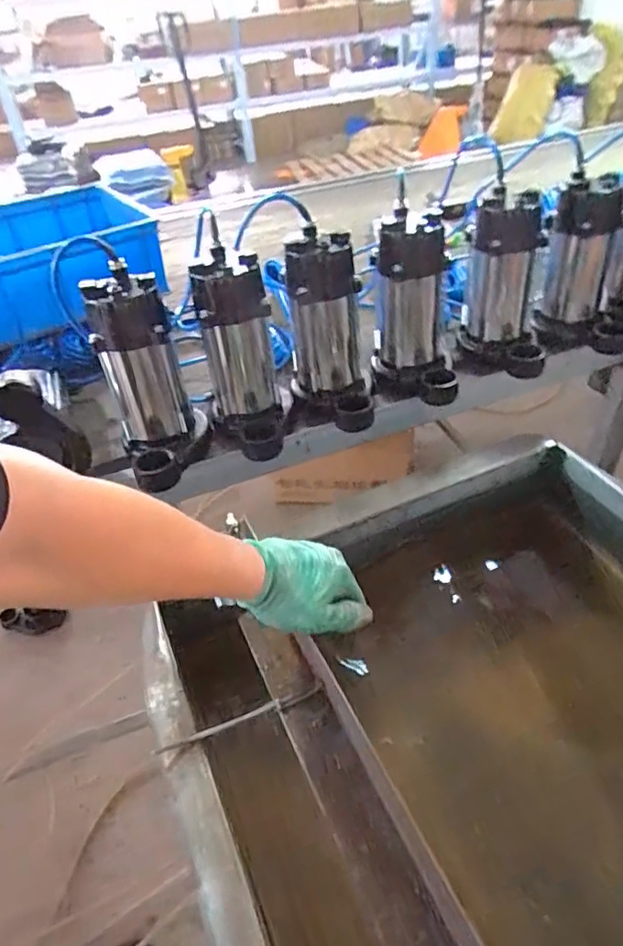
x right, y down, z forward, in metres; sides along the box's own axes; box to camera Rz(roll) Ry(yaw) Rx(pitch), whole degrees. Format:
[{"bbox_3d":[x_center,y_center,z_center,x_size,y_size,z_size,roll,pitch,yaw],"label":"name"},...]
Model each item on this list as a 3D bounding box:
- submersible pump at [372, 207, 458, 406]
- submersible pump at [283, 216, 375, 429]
[{"bbox_3d":[0.149,-0.228,0.794,0.113,0.217,0.146,-7,42,-3],"label":"submersible pump"},{"bbox_3d":[0.027,-0.186,0.764,0.105,0.224,0.152,-11,42,-7],"label":"submersible pump"}]

